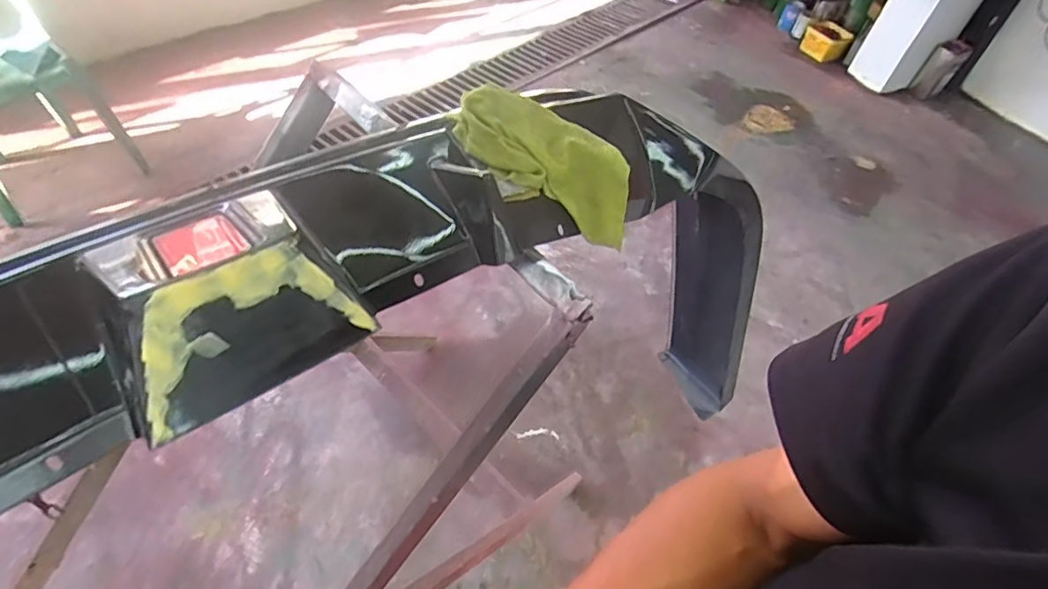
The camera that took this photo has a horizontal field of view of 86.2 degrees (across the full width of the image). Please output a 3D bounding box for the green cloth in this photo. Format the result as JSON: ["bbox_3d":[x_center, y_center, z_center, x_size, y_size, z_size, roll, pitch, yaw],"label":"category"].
[{"bbox_3d":[0.025,-0.158,0.671,0.220,0.108,0.140,15,51,4],"label":"green cloth"}]

